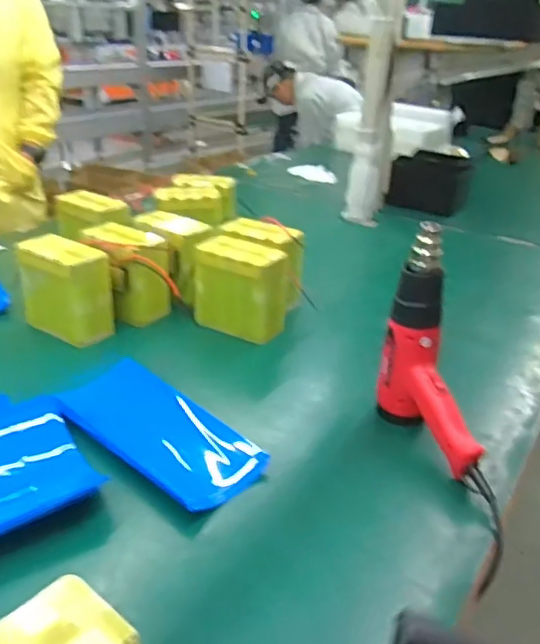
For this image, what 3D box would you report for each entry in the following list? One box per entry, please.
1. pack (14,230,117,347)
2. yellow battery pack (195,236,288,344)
[{"bbox_3d":[-0.338,-0.055,0.996,0.137,0.146,0.092,22,32,32],"label":"pack"},{"bbox_3d":[-0.052,-0.057,1.012,0.153,0.141,0.076,17,30,24],"label":"yellow battery pack"}]

